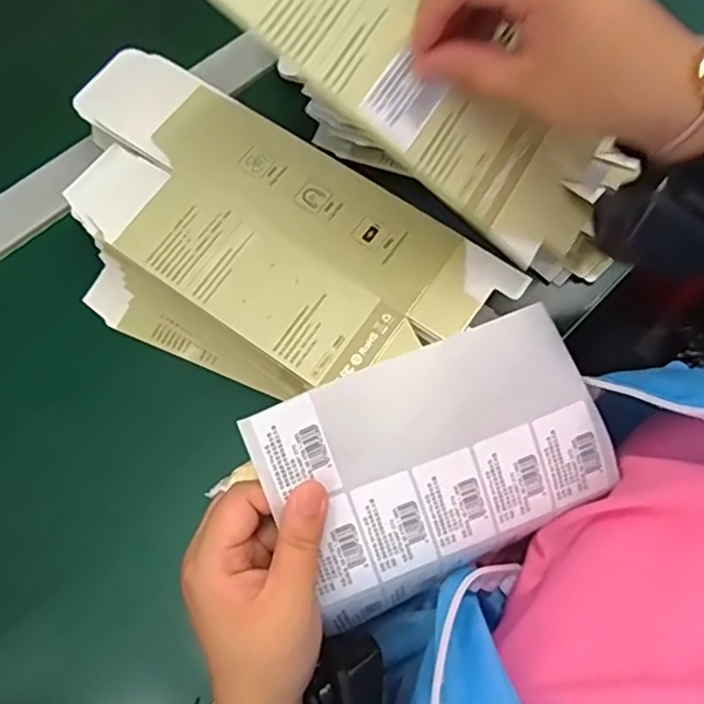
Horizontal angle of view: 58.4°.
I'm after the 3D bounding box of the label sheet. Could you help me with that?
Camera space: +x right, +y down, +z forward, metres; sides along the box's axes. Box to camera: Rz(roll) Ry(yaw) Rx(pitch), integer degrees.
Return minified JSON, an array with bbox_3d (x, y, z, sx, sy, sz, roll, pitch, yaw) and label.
[{"bbox_3d":[0.045,0.055,0.308,0.161,0.015,0.115,-21,98,-5],"label":"label sheet"}]

